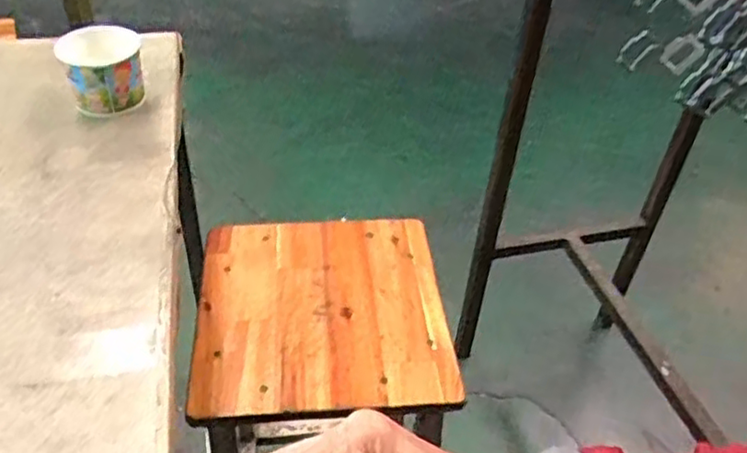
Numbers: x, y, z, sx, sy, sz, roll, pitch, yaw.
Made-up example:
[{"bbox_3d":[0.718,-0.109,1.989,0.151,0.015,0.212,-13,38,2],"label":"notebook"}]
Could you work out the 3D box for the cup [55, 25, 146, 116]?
[{"bbox_3d":[-0.318,-0.183,0.805,0.085,0.078,0.091,1,41,-1],"label":"cup"}]

